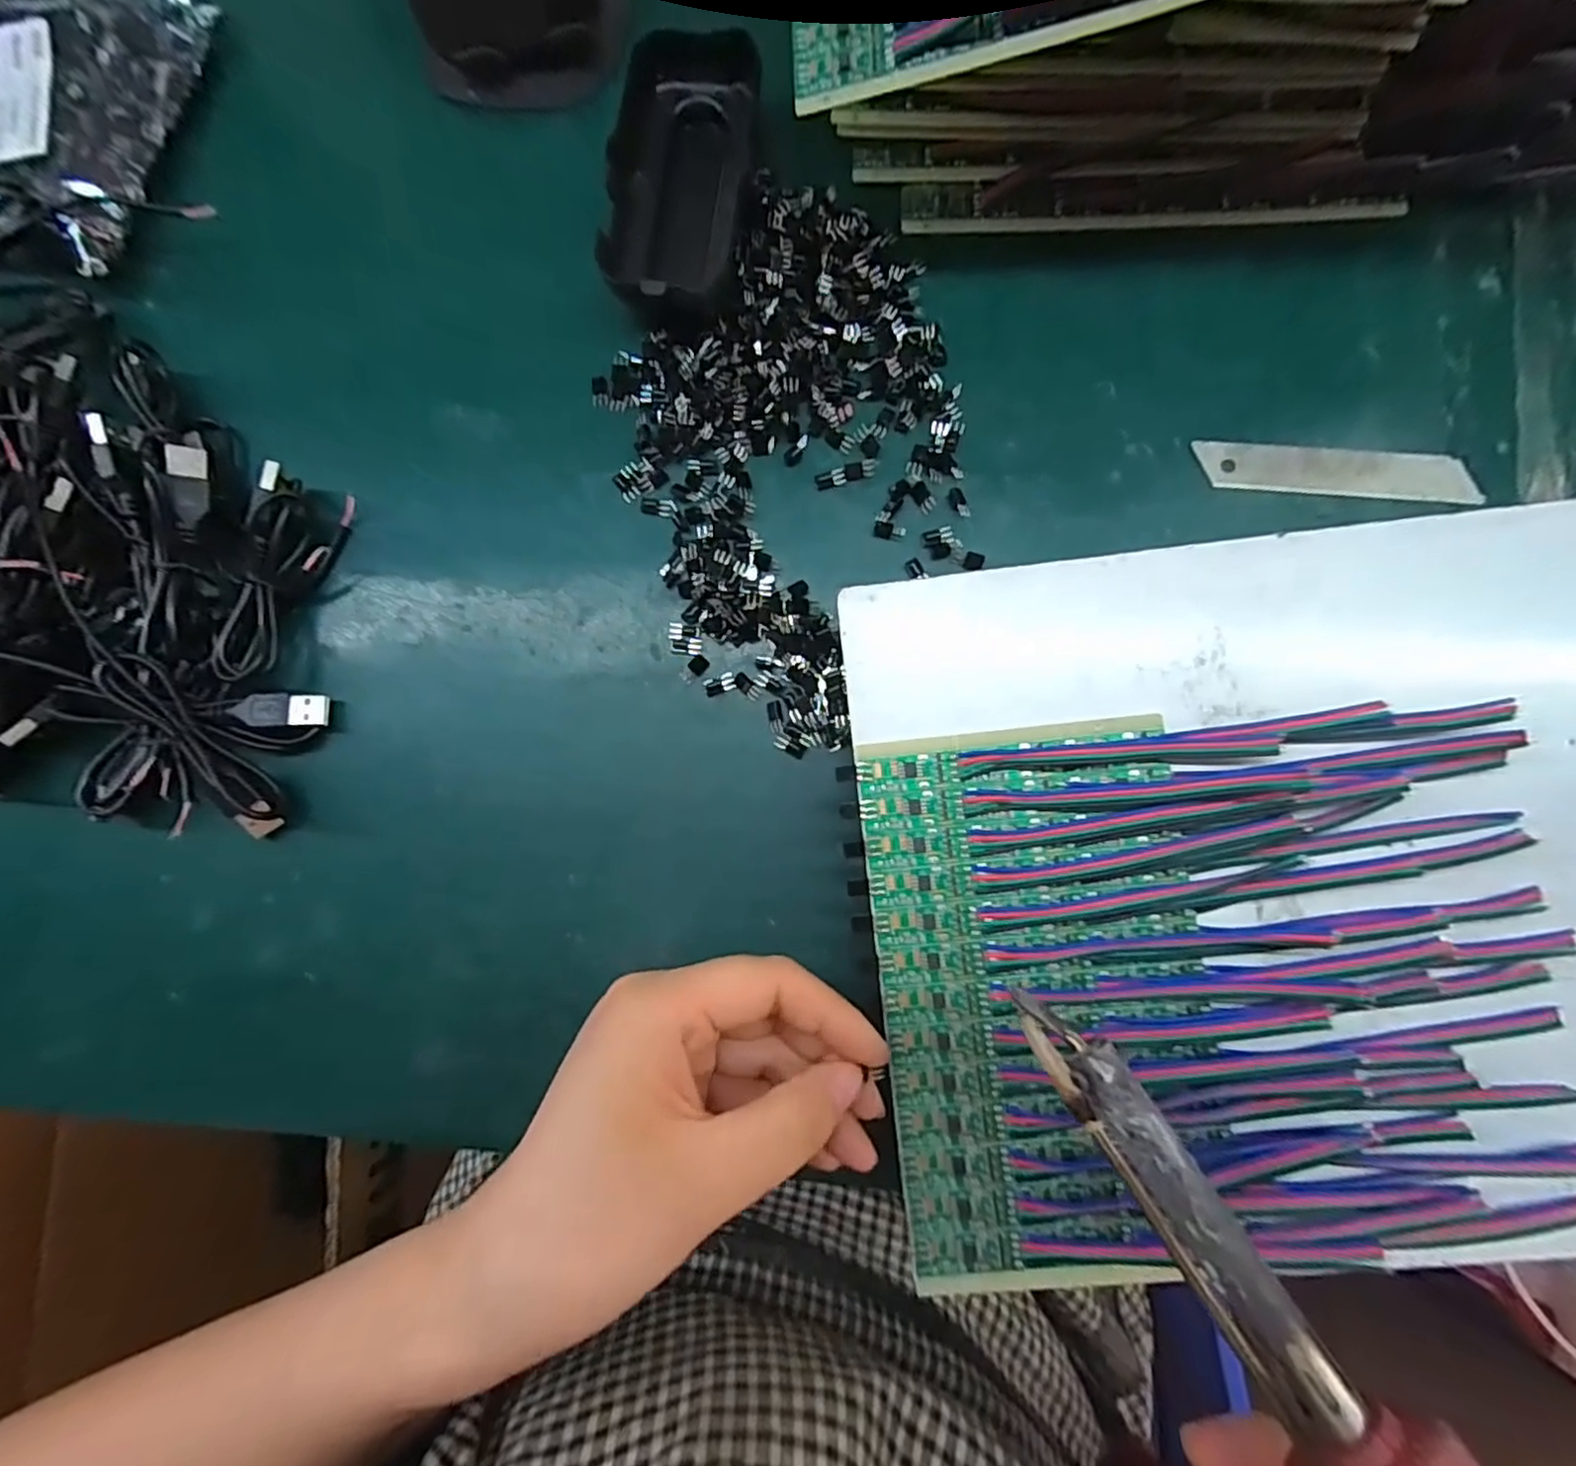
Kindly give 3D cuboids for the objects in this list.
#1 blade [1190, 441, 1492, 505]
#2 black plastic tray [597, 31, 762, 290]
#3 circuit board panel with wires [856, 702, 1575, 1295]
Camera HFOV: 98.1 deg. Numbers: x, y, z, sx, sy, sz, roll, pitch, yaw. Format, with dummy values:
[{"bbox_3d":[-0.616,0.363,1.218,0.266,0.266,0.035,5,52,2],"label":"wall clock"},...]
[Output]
[{"bbox_3d":[0.206,-0.098,0.258,0.097,0.004,0.017,7,93,7],"label":"blade"},{"bbox_3d":[-0.043,-0.226,0.277,0.050,0.029,0.103,7,87,3],"label":"black plastic tray"},{"bbox_3d":[0.125,0.075,0.206,0.191,0.018,0.160,-6,86,2],"label":"circuit board panel with wires"}]

